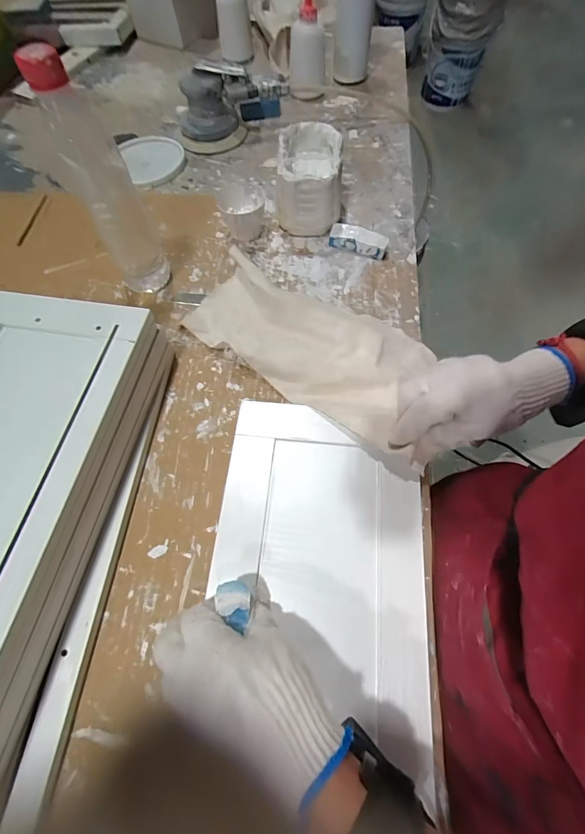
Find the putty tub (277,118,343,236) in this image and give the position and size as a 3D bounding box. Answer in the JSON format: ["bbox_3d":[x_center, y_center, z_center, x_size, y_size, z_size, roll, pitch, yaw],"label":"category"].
[{"bbox_3d":[0.022,-0.305,0.478,0.079,0.089,0.119,2,63,3],"label":"putty tub"}]

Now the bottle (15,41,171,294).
[{"bbox_3d":[-0.185,-0.222,0.374,0.057,0.223,0.052,-21,64,-9],"label":"bottle"}]

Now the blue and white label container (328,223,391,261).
[{"bbox_3d":[0.086,-0.230,0.474,0.075,0.024,0.024,18,65,11],"label":"blue and white label container"}]

